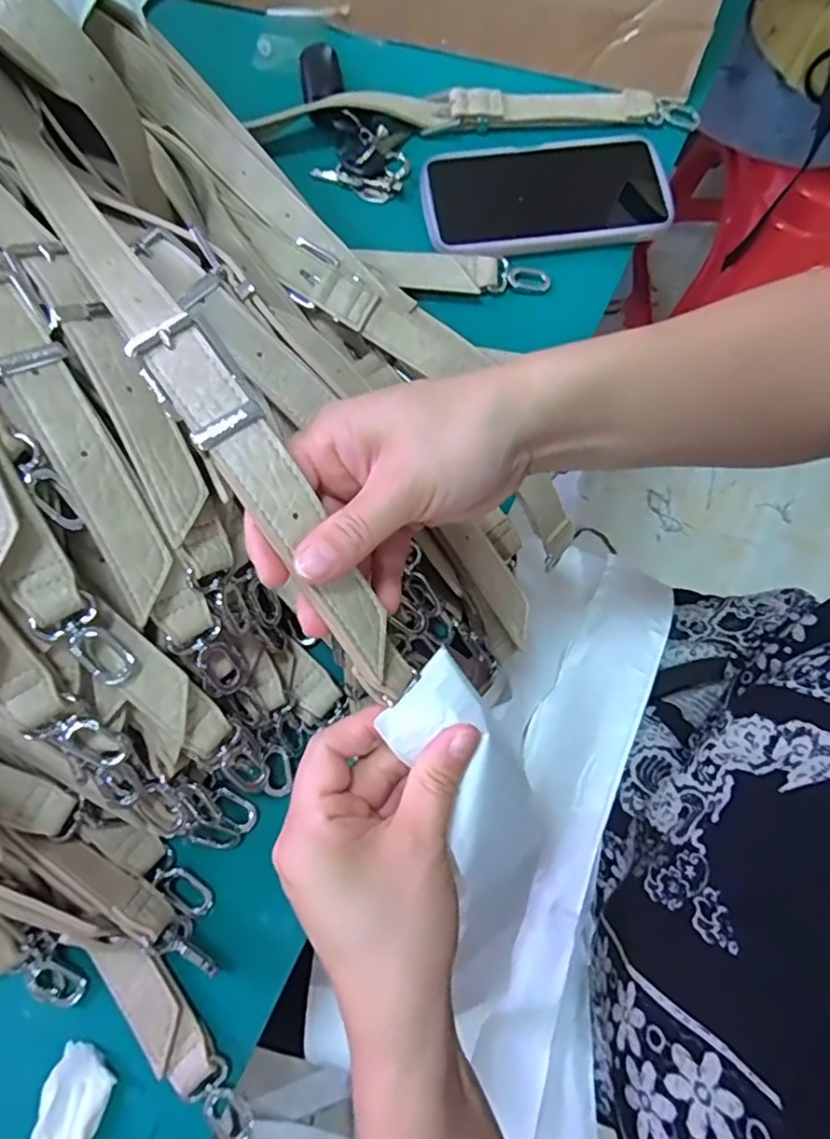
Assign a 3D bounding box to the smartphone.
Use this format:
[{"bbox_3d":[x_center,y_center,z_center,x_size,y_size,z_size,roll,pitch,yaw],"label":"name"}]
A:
[{"bbox_3d":[0.093,-0.265,0.429,0.170,0.010,0.084,-7,77,-2],"label":"smartphone"}]

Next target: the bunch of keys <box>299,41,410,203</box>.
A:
[{"bbox_3d":[-0.059,-0.329,0.444,0.059,0.019,0.147,-30,79,-7],"label":"bunch of keys"}]

